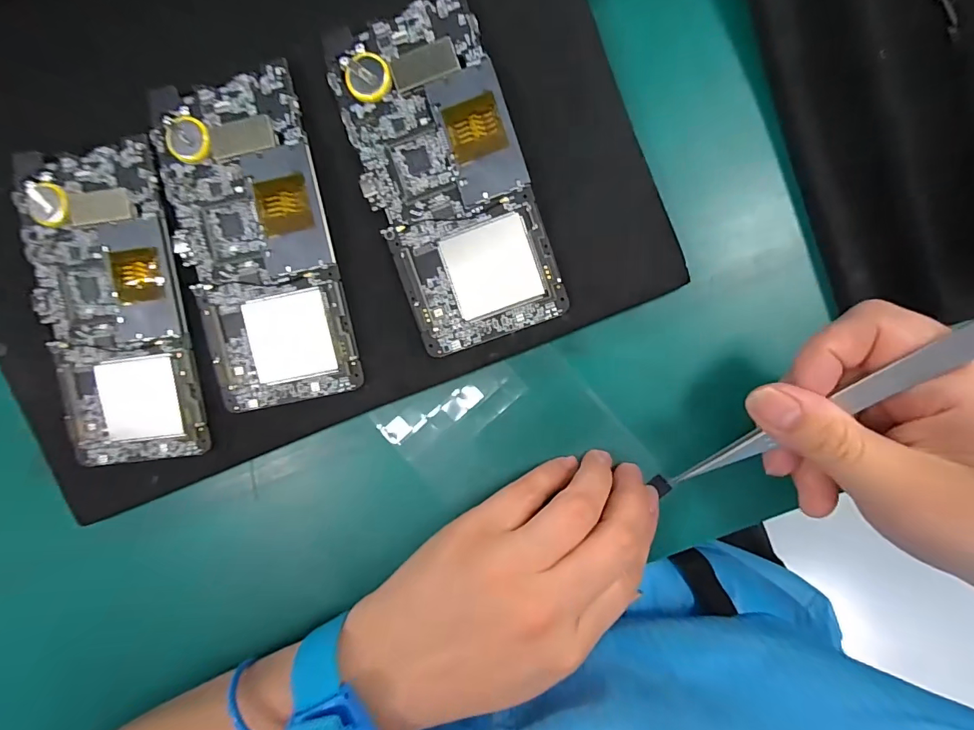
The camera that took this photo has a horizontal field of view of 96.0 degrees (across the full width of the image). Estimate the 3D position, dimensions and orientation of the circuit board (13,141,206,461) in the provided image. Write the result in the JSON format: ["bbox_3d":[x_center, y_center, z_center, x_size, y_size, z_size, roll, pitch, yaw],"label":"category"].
[{"bbox_3d":[-0.183,-0.026,0.216,0.068,0.007,0.149,-7,98,0],"label":"circuit board"}]

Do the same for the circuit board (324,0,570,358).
[{"bbox_3d":[-0.018,-0.084,0.203,0.071,0.005,0.148,-18,97,4],"label":"circuit board"}]

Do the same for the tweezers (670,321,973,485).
[{"bbox_3d":[0.124,0.022,0.171,0.011,0.005,0.122,48,130,4],"label":"tweezers"}]

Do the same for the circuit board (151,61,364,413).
[{"bbox_3d":[-0.110,-0.056,0.210,0.069,0.005,0.150,-10,97,2],"label":"circuit board"}]

